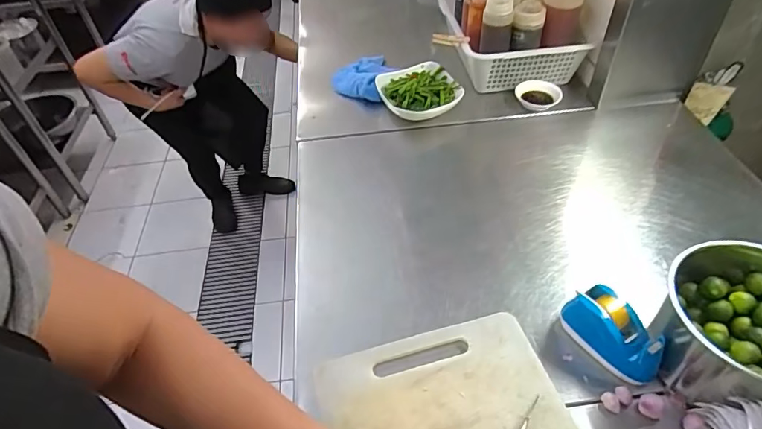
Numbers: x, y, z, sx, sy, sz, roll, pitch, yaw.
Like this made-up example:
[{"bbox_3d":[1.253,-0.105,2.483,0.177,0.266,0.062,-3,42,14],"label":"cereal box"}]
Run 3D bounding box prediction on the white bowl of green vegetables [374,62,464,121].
[{"bbox_3d":[0.075,-0.234,0.932,0.144,0.071,0.127,-15,47,-9],"label":"white bowl of green vegetables"}]

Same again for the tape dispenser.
[{"bbox_3d":[0.272,0.140,0.553,0.053,0.064,0.111,-32,52,-24],"label":"tape dispenser"}]

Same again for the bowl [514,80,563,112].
[{"bbox_3d":[0.309,-0.233,0.935,0.086,0.035,0.070,9,48,13],"label":"bowl"}]

